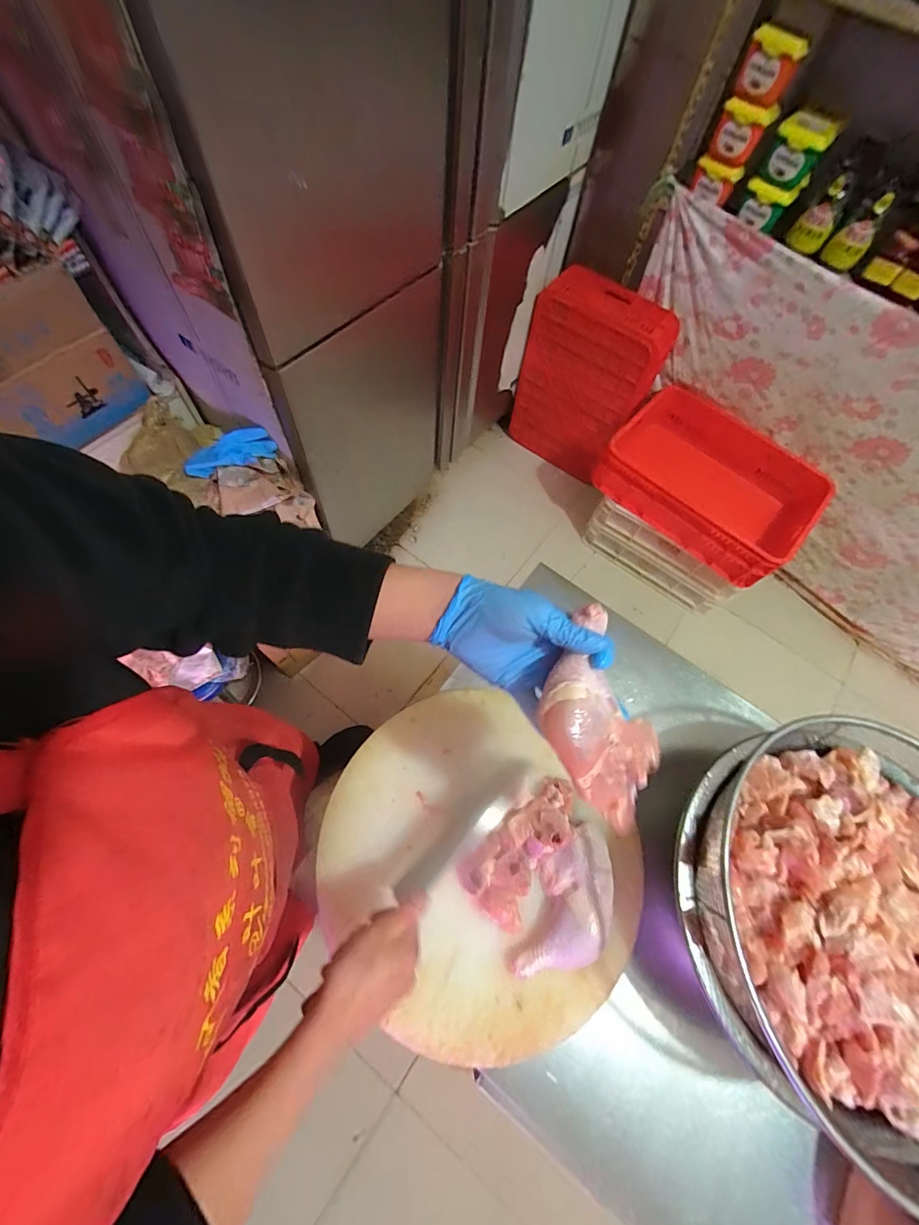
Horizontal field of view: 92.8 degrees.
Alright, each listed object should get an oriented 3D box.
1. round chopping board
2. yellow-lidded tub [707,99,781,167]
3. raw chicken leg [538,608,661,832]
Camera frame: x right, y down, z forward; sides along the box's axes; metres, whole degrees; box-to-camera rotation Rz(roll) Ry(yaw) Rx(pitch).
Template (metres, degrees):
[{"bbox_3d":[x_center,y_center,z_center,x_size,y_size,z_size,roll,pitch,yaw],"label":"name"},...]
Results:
[{"bbox_3d":[0.022,0.312,0.554,0.336,0.058,0.383,-40,76,-19],"label":"round chopping board"},{"bbox_3d":[0.680,-1.158,1.052,0.116,0.098,0.109,25,67,6],"label":"yellow-lidded tub"},{"bbox_3d":[0.109,0.087,0.357,0.088,0.063,0.157,-23,69,-11],"label":"raw chicken leg"}]

